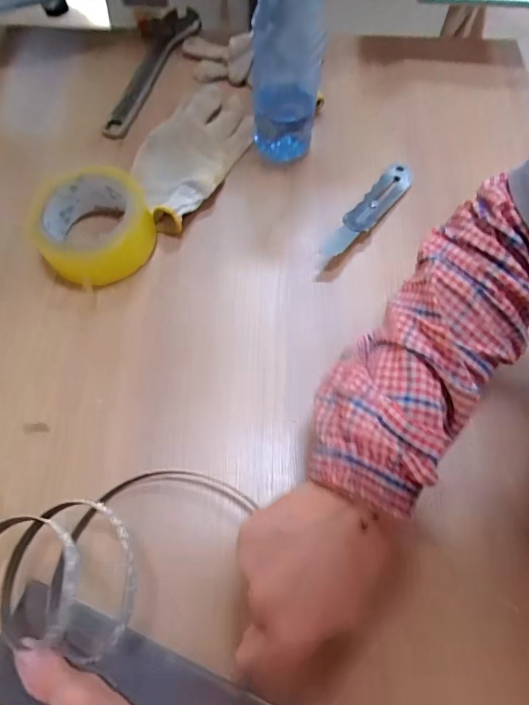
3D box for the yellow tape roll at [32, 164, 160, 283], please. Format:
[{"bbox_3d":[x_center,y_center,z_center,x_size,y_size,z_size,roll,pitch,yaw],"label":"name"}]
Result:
[{"bbox_3d":[-0.163,-0.122,0.441,0.105,0.056,0.101,0,62,0],"label":"yellow tape roll"}]

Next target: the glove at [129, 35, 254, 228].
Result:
[{"bbox_3d":[-0.071,-0.263,0.519,0.108,0.057,0.290,10,63,5],"label":"glove"}]

